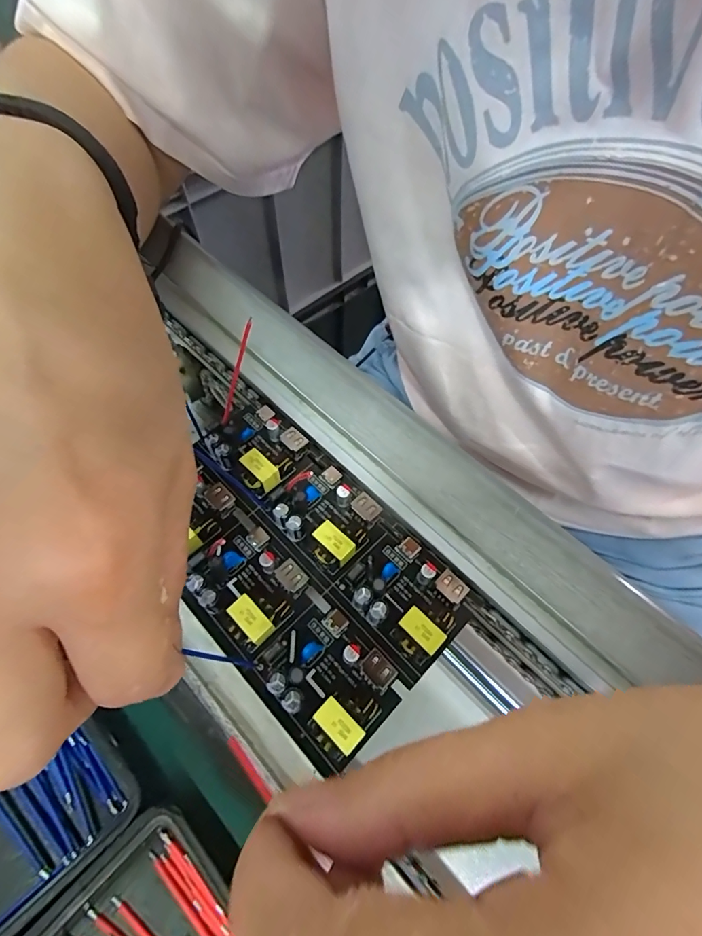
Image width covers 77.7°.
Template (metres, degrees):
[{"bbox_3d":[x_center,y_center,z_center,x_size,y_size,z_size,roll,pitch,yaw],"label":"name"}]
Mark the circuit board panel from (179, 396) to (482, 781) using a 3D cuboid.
[{"bbox_3d":[-0.028,0.036,0.195,0.091,0.015,0.148,-41,70,-19],"label":"circuit board panel"}]

